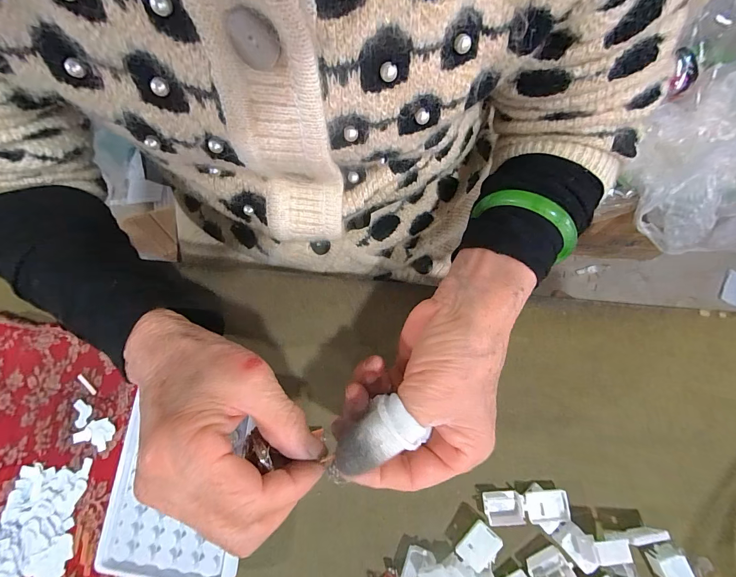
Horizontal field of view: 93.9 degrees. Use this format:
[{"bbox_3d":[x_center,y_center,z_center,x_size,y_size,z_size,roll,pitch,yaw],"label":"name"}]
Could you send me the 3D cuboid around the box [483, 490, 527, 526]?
[{"bbox_3d":[0.096,0.156,0.243,0.028,0.010,0.021,-2,75,5],"label":"box"}]

